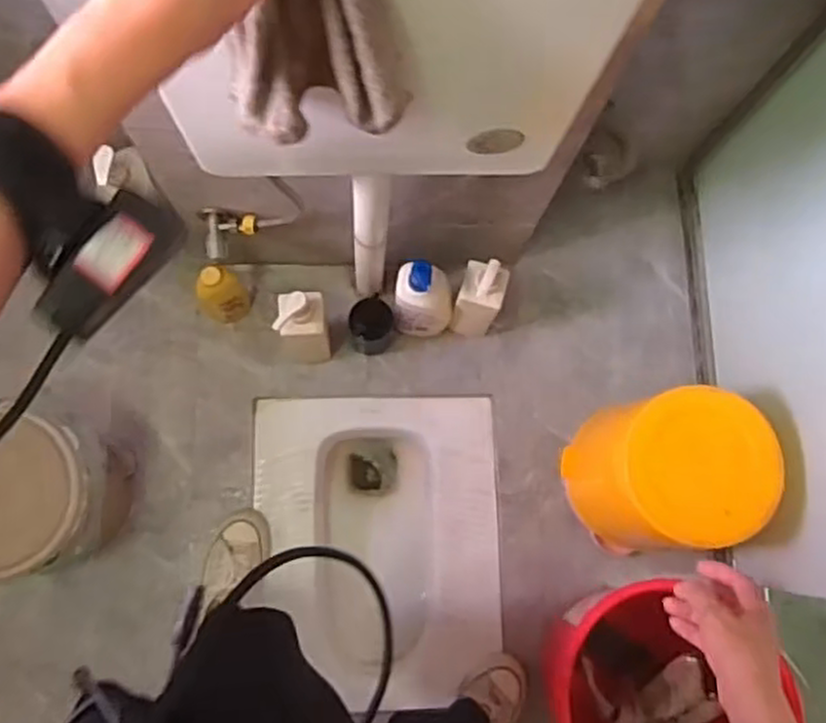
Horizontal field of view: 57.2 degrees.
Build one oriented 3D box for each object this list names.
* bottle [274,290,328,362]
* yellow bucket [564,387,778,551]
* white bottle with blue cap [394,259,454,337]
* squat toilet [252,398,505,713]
[{"bbox_3d":[-0.182,-0.052,1.240,0.088,0.294,0.077,-1,81,-4],"label":"bottle"},{"bbox_3d":[0.390,0.178,1.197,0.219,0.345,0.209,1,81,-4],"label":"yellow bucket"},{"bbox_3d":[0.017,-0.101,1.253,0.099,0.282,0.077,-3,79,-5],"label":"white bottle with blue cap"},{"bbox_3d":[-0.067,0.335,1.392,0.424,0.192,0.520,-1,79,-4],"label":"squat toilet"}]

